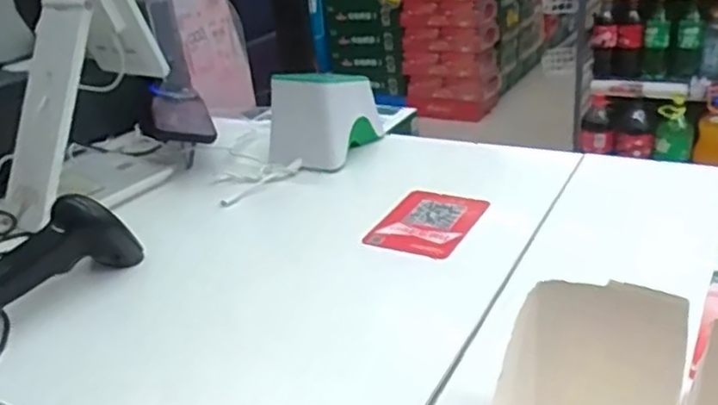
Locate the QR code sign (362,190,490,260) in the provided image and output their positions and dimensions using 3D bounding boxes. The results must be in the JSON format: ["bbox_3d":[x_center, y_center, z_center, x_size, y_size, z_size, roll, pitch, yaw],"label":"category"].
[{"bbox_3d":[0.072,0.019,0.682,0.090,0.008,0.117,12,31,28],"label":"QR code sign"}]

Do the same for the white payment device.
[{"bbox_3d":[-0.045,-0.110,0.833,0.099,0.099,0.123,8,30,27],"label":"white payment device"}]

